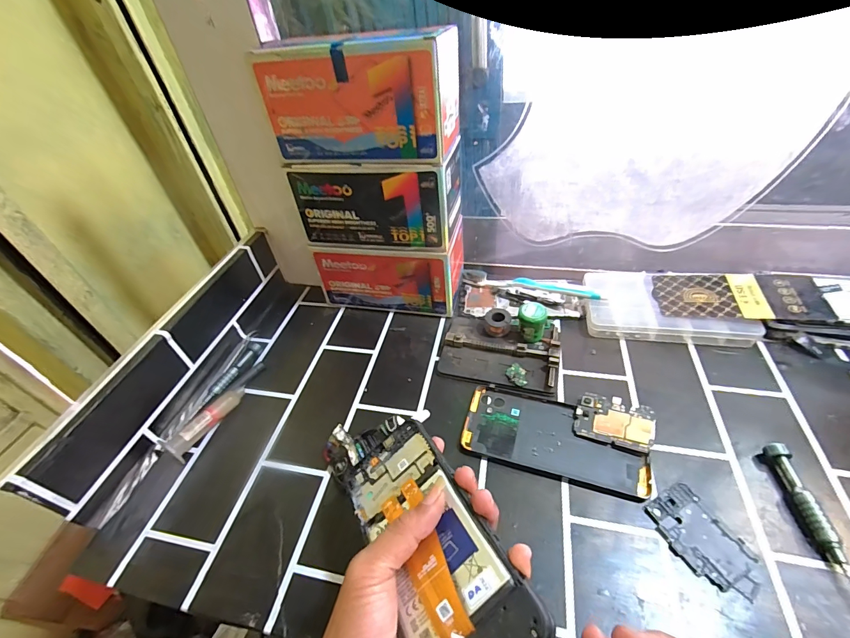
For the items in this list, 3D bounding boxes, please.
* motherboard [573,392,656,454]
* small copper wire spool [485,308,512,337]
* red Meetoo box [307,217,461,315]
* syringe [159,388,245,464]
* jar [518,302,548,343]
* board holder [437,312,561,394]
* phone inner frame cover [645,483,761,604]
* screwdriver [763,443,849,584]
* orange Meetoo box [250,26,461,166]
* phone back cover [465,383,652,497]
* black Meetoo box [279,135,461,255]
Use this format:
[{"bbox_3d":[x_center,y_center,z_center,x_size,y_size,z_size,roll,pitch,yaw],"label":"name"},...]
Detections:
[{"bbox_3d":[0.178,0.096,0.355,0.065,0.004,0.046,12,56,25],"label":"motherboard"},{"bbox_3d":[0.087,0.006,0.450,0.029,0.025,0.027,-4,46,4],"label":"small copper wire spool"},{"bbox_3d":[-0.043,-0.072,0.501,0.177,0.091,0.088,5,47,13],"label":"red Meetoo box"},{"bbox_3d":[-0.228,0.104,0.393,0.020,0.022,0.084,17,51,23],"label":"syringe"},{"bbox_3d":[0.122,0.006,0.432,0.030,0.041,0.033,-4,46,4],"label":"jar"},{"bbox_3d":[0.085,0.032,0.431,0.129,0.021,0.094,11,48,18],"label":"board holder"},{"bbox_3d":[0.211,0.168,0.286,0.048,0.004,0.074,-23,47,-14],"label":"phone inner frame cover"},{"bbox_3d":[0.295,0.149,0.288,0.013,0.018,0.108,0,46,8],"label":"screwdriver"},{"bbox_3d":[-0.057,-0.222,0.373,0.170,0.097,0.096,5,46,13],"label":"orange Meetoo box"},{"bbox_3d":[0.121,0.109,0.357,0.162,0.004,0.074,11,48,17],"label":"phone back cover"},{"bbox_3d":[-0.052,-0.144,0.434,0.176,0.091,0.084,5,46,13],"label":"black Meetoo box"}]

